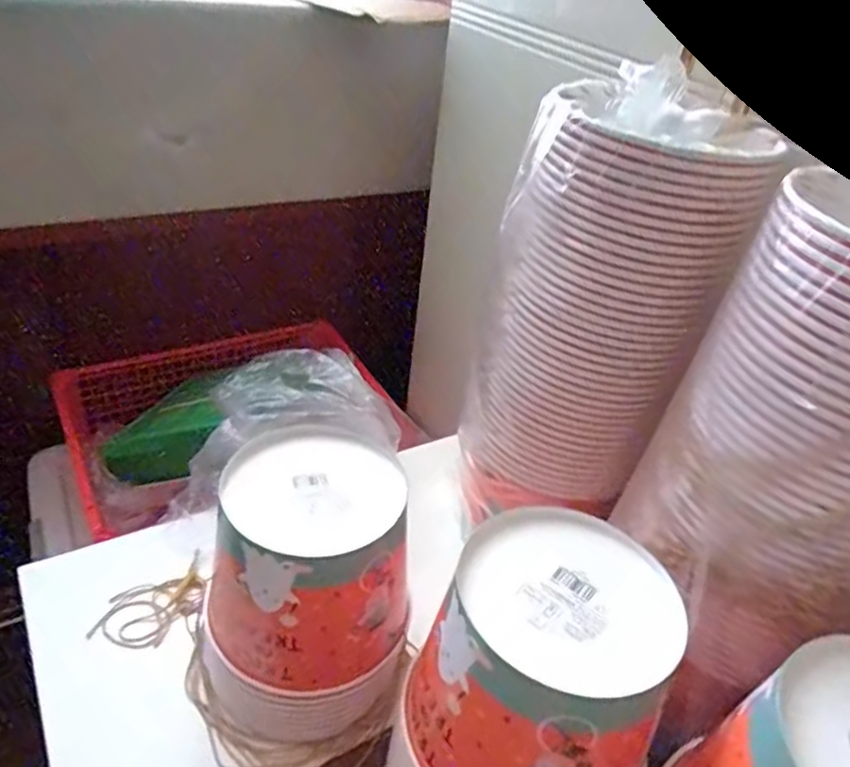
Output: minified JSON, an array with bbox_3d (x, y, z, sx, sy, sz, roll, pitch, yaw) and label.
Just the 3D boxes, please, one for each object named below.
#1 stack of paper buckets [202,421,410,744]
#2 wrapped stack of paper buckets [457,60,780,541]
[{"bbox_3d":[-0.086,0.153,0.498,0.145,0.182,0.151,15,37,10],"label":"stack of paper buckets"},{"bbox_3d":[0.139,-0.058,0.534,0.162,0.321,0.152,25,40,23],"label":"wrapped stack of paper buckets"}]

